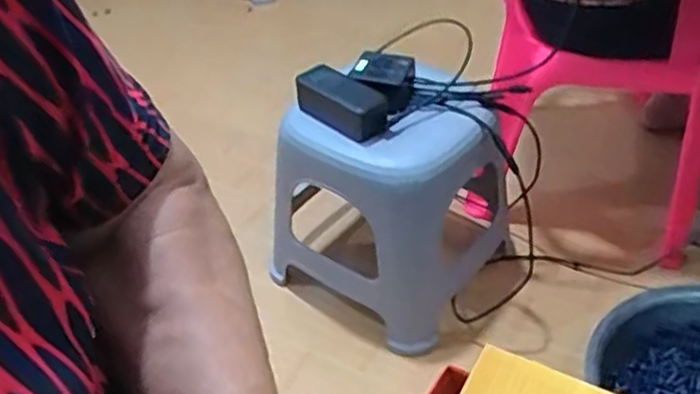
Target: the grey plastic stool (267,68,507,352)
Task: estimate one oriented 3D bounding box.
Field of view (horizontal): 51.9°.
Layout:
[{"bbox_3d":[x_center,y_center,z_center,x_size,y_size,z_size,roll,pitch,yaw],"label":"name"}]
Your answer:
[{"bbox_3d":[0.067,-0.009,1.056,0.265,0.343,0.256,24,48,30],"label":"grey plastic stool"}]

